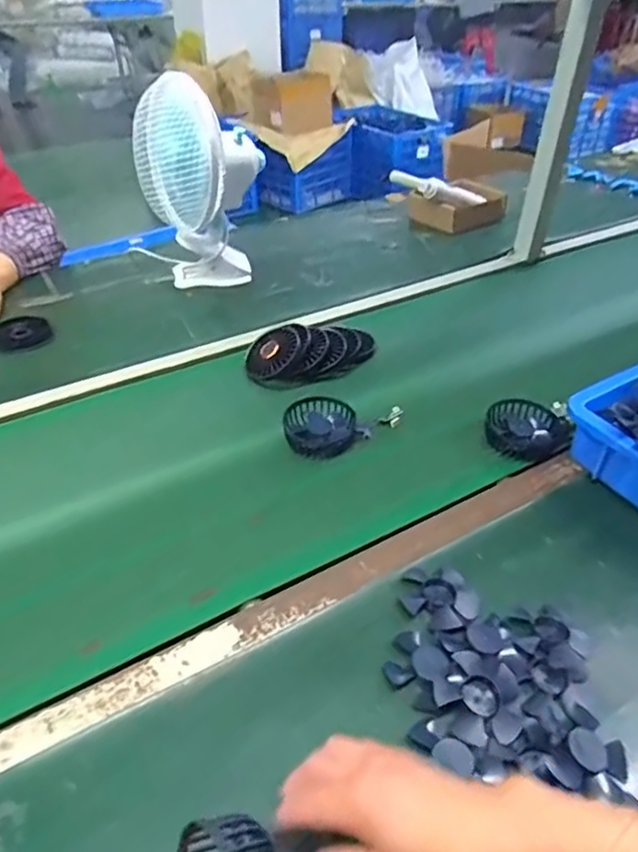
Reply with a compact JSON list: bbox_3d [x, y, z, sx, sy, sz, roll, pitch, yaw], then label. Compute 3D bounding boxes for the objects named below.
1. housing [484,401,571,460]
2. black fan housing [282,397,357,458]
[{"bbox_3d":[0.253,0.004,0.764,0.092,0.025,0.089,0,38,0],"label":"housing"},{"bbox_3d":[0.001,0.000,0.758,0.086,0.030,0.092,3,38,3],"label":"black fan housing"}]

